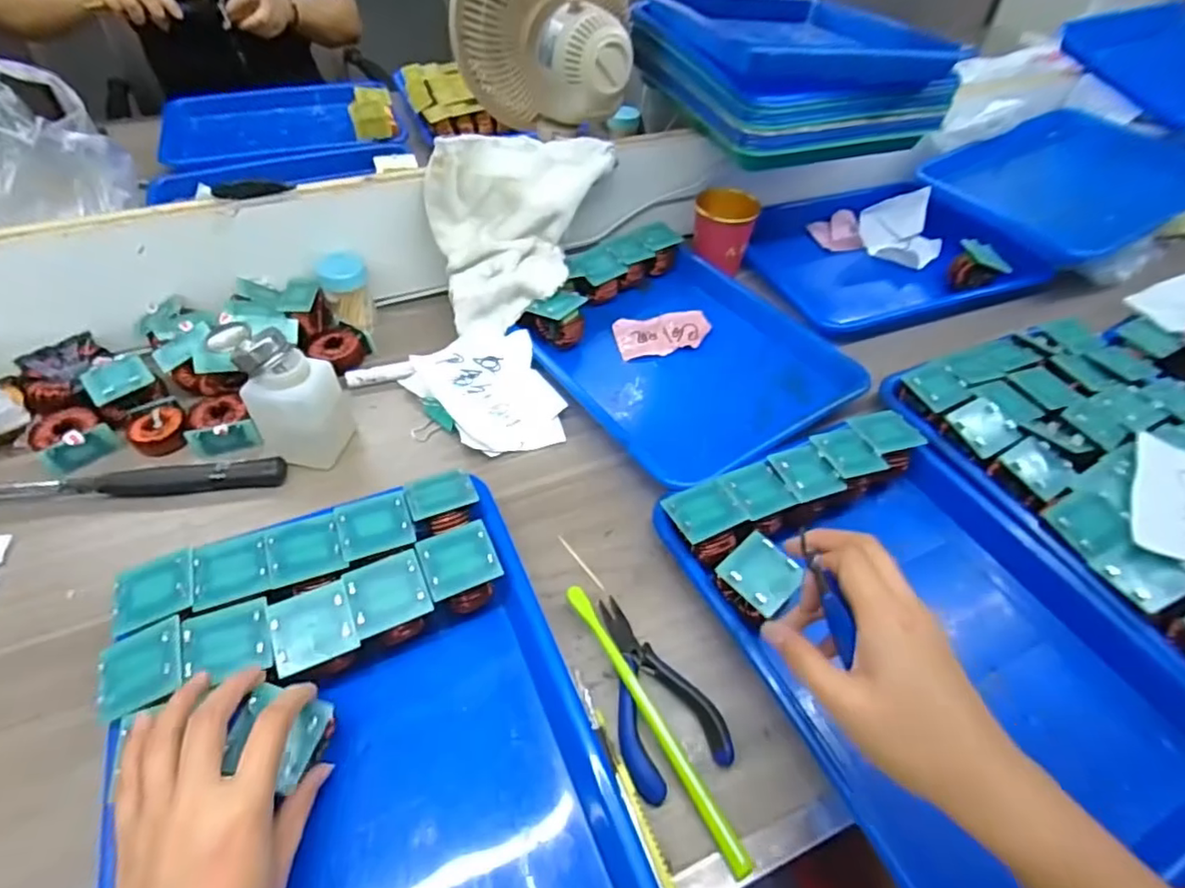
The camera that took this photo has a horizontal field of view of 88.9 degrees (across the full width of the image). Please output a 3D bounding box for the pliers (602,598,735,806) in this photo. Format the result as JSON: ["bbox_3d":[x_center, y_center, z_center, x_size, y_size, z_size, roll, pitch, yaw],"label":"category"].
[{"bbox_3d":[0.037,0.153,0.387,0.063,0.013,0.122,-14,51,-15],"label":"pliers"}]

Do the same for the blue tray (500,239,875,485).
[{"bbox_3d":[0.097,-0.085,0.603,0.272,0.043,0.269,-27,55,-24],"label":"blue tray"}]

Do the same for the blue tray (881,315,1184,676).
[{"bbox_3d":[0.439,0.021,0.492,0.257,0.053,0.318,-16,51,-16],"label":"blue tray"}]

